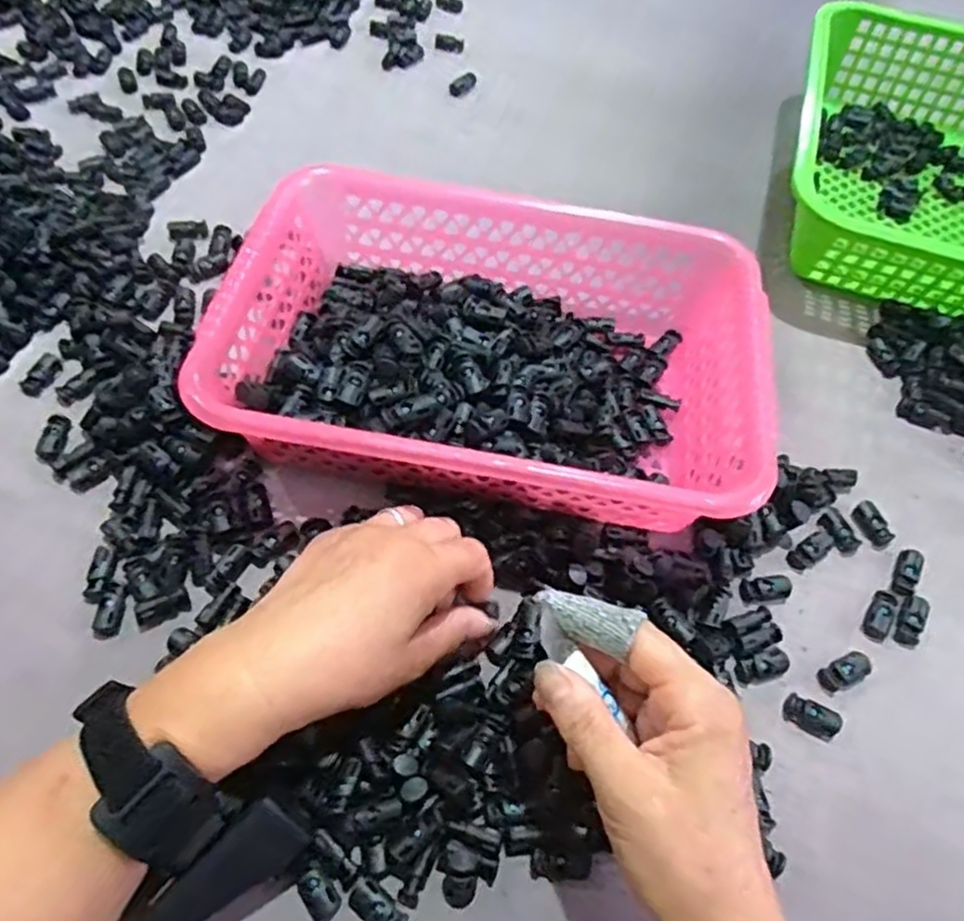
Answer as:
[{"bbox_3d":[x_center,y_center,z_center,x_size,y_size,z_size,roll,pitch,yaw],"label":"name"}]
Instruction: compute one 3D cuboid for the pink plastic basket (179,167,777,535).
[{"bbox_3d":[0.008,-0.065,0.451,0.299,0.086,0.200,11,58,3],"label":"pink plastic basket"}]

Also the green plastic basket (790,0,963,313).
[{"bbox_3d":[0.358,-0.244,0.592,0.220,0.080,0.295,17,59,6],"label":"green plastic basket"}]

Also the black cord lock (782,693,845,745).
[{"bbox_3d":[0.175,0.135,0.388,0.028,0.010,0.015,29,61,13],"label":"black cord lock"}]

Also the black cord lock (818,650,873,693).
[{"bbox_3d":[0.200,0.116,0.402,0.032,0.008,0.015,-23,63,-17],"label":"black cord lock"}]

